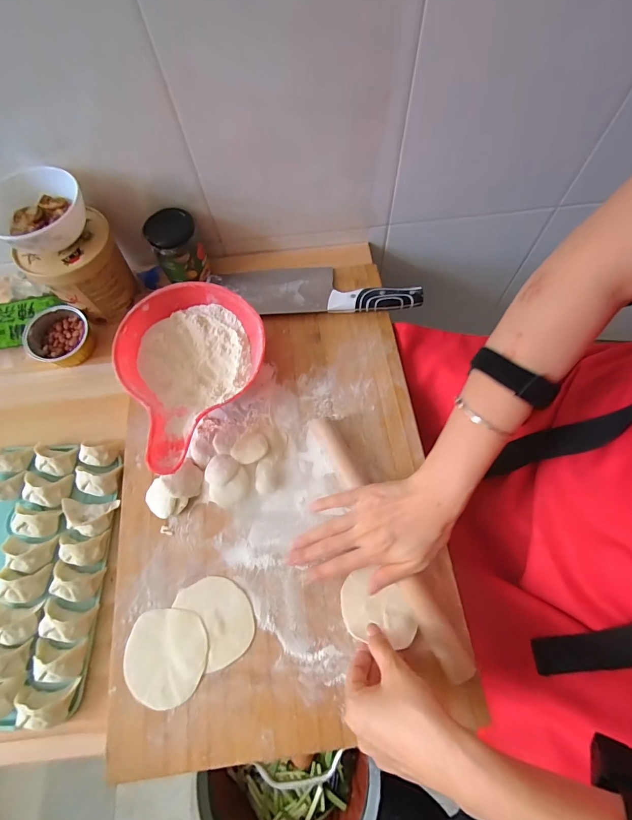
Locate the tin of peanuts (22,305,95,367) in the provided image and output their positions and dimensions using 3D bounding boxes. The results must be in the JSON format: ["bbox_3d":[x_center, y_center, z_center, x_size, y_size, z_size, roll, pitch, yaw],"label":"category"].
[{"bbox_3d":[-0.345,-0.099,0.509,0.067,0.043,0.073,-1,68,2],"label":"tin of peanuts"}]

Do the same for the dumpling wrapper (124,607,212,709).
[{"bbox_3d":[-0.145,0.237,0.361,0.079,0.004,0.078,4,68,4],"label":"dumpling wrapper"}]

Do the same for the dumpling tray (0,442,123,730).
[{"bbox_3d":[-0.339,0.170,0.403,0.220,0.031,0.269,0,68,3],"label":"dumpling tray"}]

